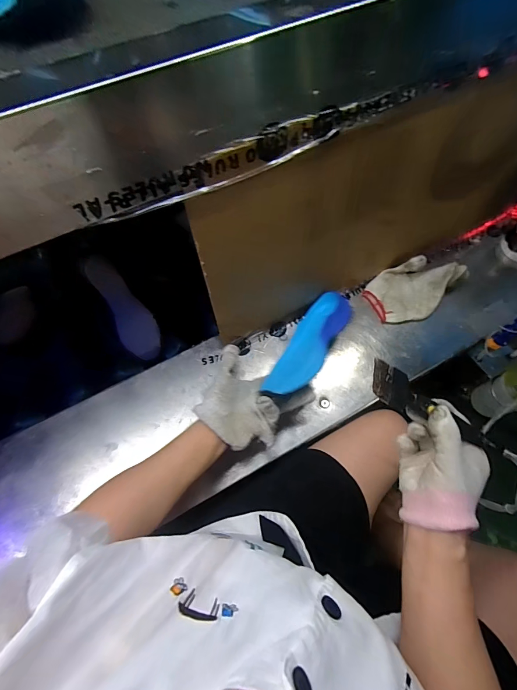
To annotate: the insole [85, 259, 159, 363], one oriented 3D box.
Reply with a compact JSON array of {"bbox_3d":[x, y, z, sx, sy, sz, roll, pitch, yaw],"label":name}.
[{"bbox_3d":[-0.248,-0.067,0.611,0.066,0.018,0.202,-32,101,-12],"label":"insole"}]

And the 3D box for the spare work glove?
[{"bbox_3d":[0.284,-0.111,0.597,0.166,0.063,0.113,-35,70,-13],"label":"spare work glove"}]

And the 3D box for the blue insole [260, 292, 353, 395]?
[{"bbox_3d":[0.077,0.004,0.508,0.069,0.051,0.222,27,56,12],"label":"blue insole"}]

